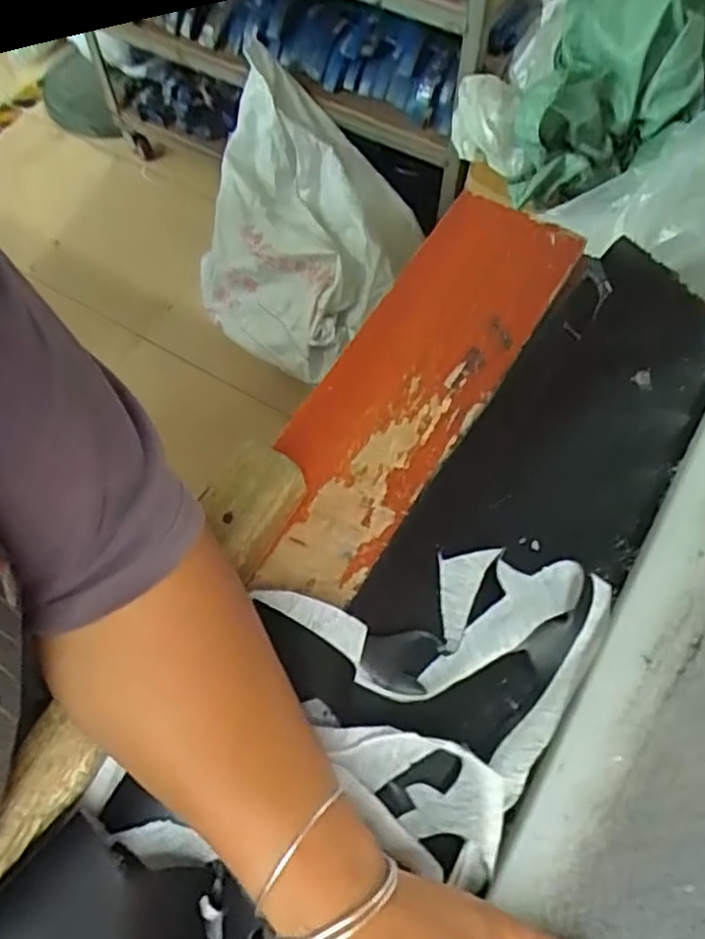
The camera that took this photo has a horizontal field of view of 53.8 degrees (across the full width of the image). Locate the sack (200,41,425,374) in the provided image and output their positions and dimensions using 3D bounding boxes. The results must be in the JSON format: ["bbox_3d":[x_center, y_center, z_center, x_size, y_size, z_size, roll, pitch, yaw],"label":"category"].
[{"bbox_3d":[-0.106,-0.485,1.417,0.397,0.439,0.373,34,68,17],"label":"sack"}]

